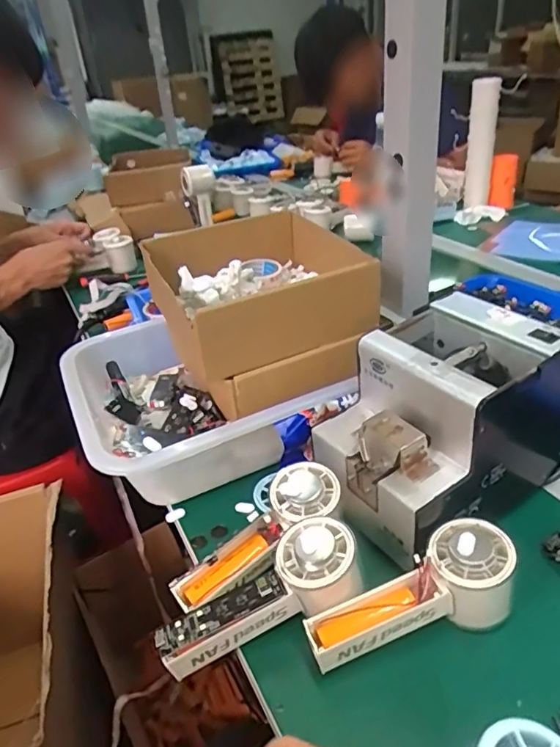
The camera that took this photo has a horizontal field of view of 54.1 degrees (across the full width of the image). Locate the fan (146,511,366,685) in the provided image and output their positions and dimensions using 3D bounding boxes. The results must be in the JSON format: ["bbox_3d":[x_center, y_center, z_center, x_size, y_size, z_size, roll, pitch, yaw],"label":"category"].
[{"bbox_3d":[-0.012,0.162,0.390,0.153,0.042,0.058,-30,36,-4],"label":"fan"}]

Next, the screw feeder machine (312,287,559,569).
[{"bbox_3d":[0.133,0.031,0.456,0.174,0.127,0.125,-23,35,-26],"label":"screw feeder machine"}]

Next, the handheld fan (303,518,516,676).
[{"bbox_3d":[0.094,0.159,0.386,0.150,0.059,0.049,-25,34,-3],"label":"handheld fan"}]

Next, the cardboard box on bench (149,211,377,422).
[{"bbox_3d":[-0.023,-0.059,0.592,0.188,0.150,0.208,-18,33,-19],"label":"cardboard box on bench"}]

